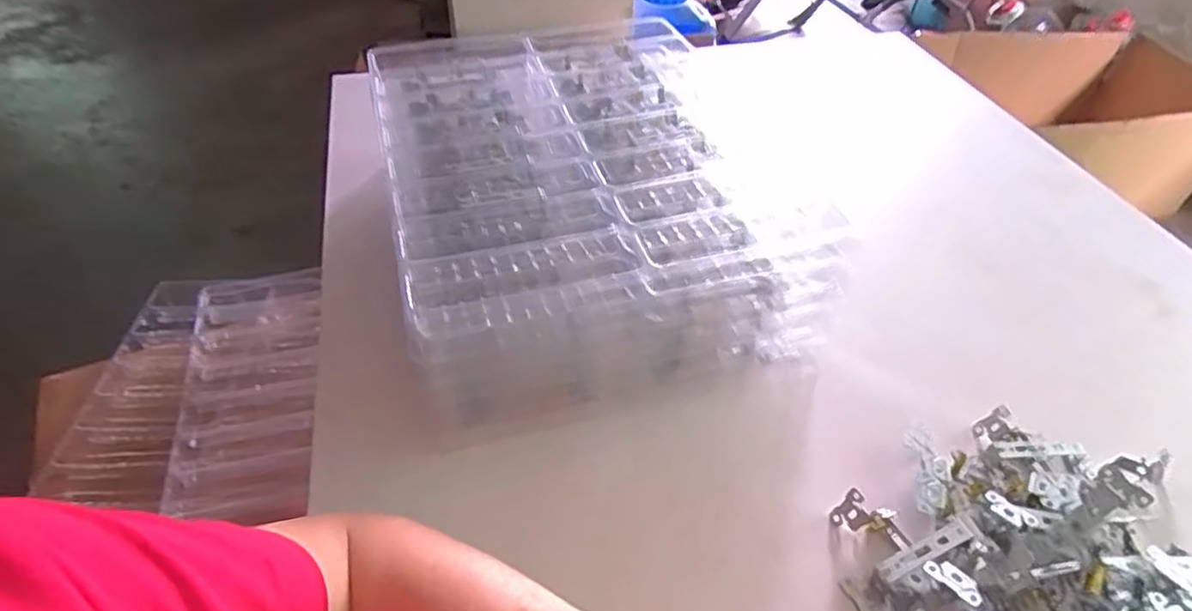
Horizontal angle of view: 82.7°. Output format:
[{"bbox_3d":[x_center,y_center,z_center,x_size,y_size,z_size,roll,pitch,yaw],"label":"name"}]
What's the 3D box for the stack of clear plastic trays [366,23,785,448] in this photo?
[{"bbox_3d":[-0.027,-0.113,0.656,0.324,0.122,0.425,-11,46,-13],"label":"stack of clear plastic trays"}]

